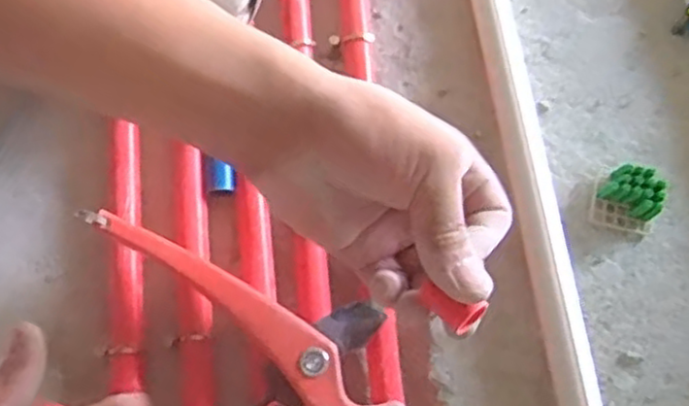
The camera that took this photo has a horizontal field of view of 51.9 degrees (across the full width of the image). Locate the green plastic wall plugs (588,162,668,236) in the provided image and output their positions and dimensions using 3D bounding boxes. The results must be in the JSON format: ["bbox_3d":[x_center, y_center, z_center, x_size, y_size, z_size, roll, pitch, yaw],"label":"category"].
[{"bbox_3d":[0.189,-0.003,0.470,0.039,0.029,0.037,13,72,4],"label":"green plastic wall plugs"}]

